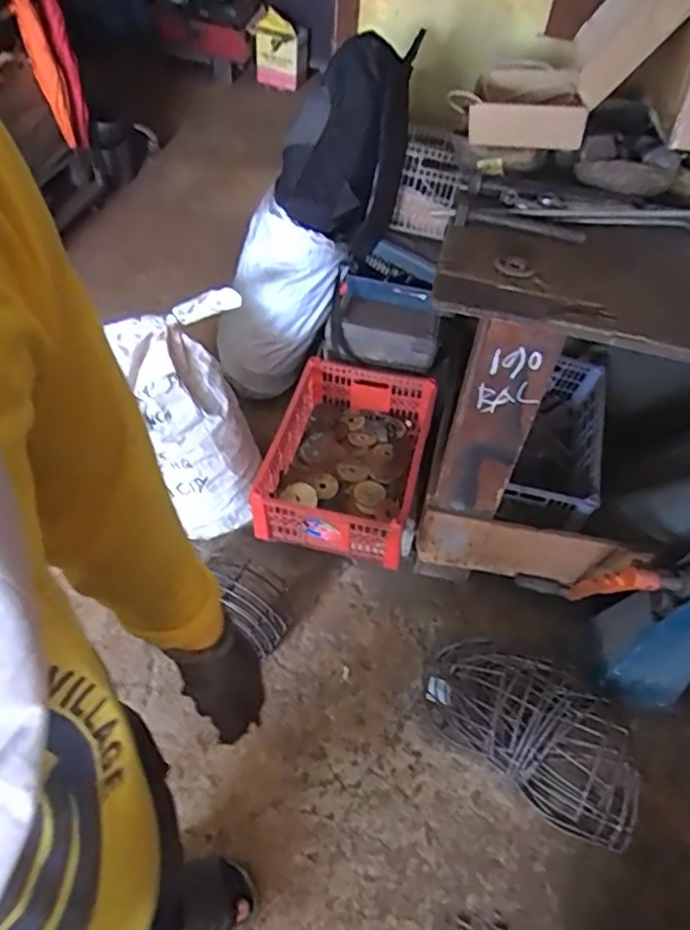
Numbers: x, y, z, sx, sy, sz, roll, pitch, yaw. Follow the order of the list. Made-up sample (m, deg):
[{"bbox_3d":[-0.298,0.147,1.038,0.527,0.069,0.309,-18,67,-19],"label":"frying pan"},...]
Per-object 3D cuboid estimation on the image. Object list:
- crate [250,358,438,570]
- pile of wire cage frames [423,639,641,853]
[{"bbox_3d":[0.006,-0.021,1.438,0.326,0.169,0.454,14,51,6],"label":"crate"},{"bbox_3d":[0.376,0.506,1.239,0.448,0.136,0.230,35,56,21],"label":"pile of wire cage frames"}]

